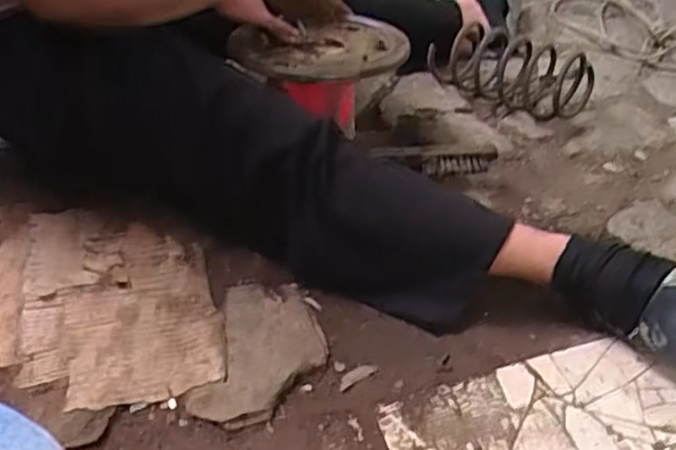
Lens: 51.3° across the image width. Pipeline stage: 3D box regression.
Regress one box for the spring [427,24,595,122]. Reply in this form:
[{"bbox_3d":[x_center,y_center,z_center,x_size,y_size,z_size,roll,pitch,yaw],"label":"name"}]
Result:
[{"bbox_3d":[0.338,-0.301,1.354,0.306,0.113,0.133,27,48,30],"label":"spring"}]

